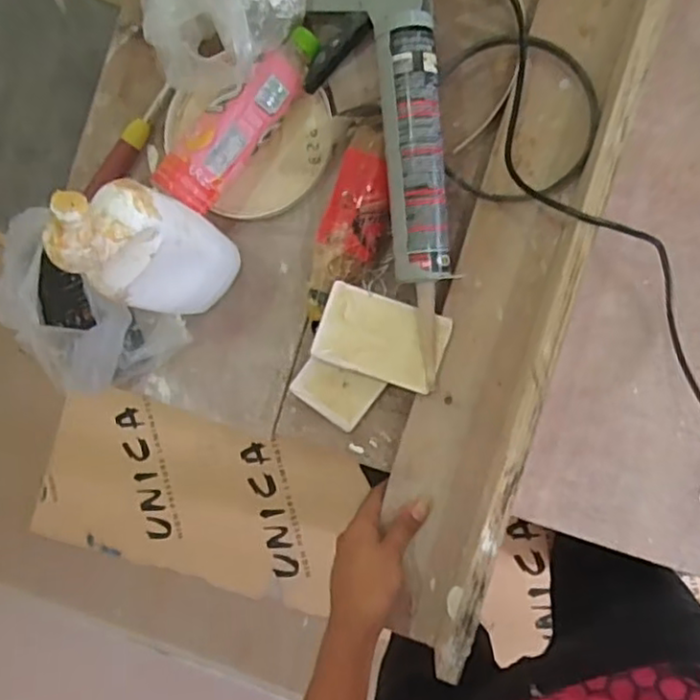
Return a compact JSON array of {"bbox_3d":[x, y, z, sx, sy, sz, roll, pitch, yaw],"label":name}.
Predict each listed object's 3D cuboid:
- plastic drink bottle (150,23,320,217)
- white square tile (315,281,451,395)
[{"bbox_3d":[-0.103,-0.227,0.646,0.052,0.052,0.205,37,93,6],"label":"plastic drink bottle"},{"bbox_3d":[0.032,-0.012,0.647,0.121,0.013,0.079,19,103,5],"label":"white square tile"}]

